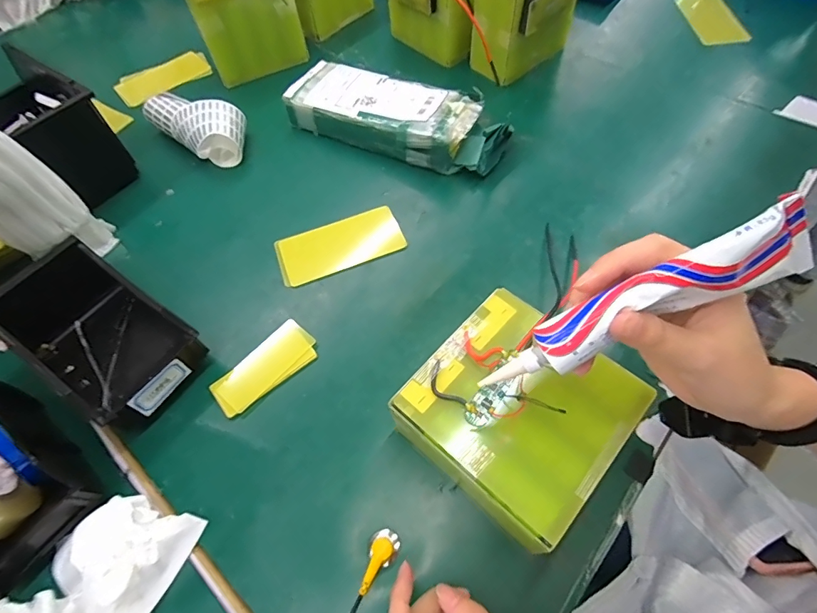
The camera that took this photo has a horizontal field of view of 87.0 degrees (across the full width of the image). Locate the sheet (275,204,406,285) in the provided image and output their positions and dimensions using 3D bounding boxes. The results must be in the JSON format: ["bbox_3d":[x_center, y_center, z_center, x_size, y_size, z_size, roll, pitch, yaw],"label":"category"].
[{"bbox_3d":[-0.080,-0.073,0.504,0.144,0.006,0.068,-21,61,-8],"label":"sheet"}]

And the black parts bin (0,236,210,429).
[{"bbox_3d":[-0.292,0.031,0.413,0.177,0.081,0.109,30,67,19],"label":"black parts bin"}]

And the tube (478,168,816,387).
[{"bbox_3d":[0.118,0.003,0.229,0.168,0.041,0.025,-31,59,19],"label":"tube"}]

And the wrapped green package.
[{"bbox_3d":[-0.016,-0.253,0.576,0.300,0.055,0.111,21,64,15],"label":"wrapped green package"}]

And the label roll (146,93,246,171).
[{"bbox_3d":[-0.283,-0.252,0.591,0.157,0.056,0.083,31,67,20],"label":"label roll"}]

